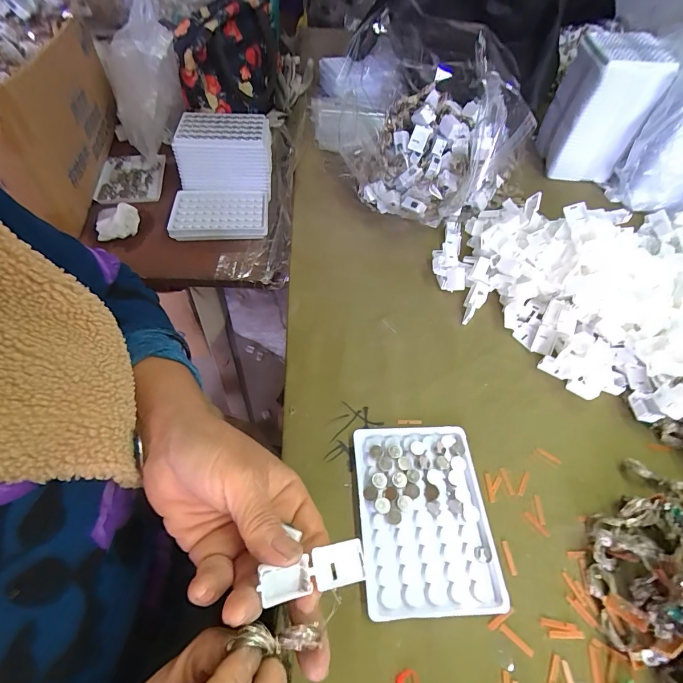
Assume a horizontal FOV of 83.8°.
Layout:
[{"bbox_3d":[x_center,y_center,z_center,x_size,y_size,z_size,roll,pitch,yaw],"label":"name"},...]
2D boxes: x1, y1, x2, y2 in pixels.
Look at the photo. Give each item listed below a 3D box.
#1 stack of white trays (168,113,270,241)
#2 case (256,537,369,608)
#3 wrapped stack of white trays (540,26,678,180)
[{"bbox_3d":[-0.170,-0.237,0.538,0.133,0.086,0.193,1,51,0],"label":"stack of white trays"},{"bbox_3d":[-0.015,0.121,0.199,0.054,0.008,0.019,-14,52,-6],"label":"case"},{"bbox_3d":[0.383,-0.349,0.574,0.103,0.155,0.132,14,53,6],"label":"wrapped stack of white trays"}]

